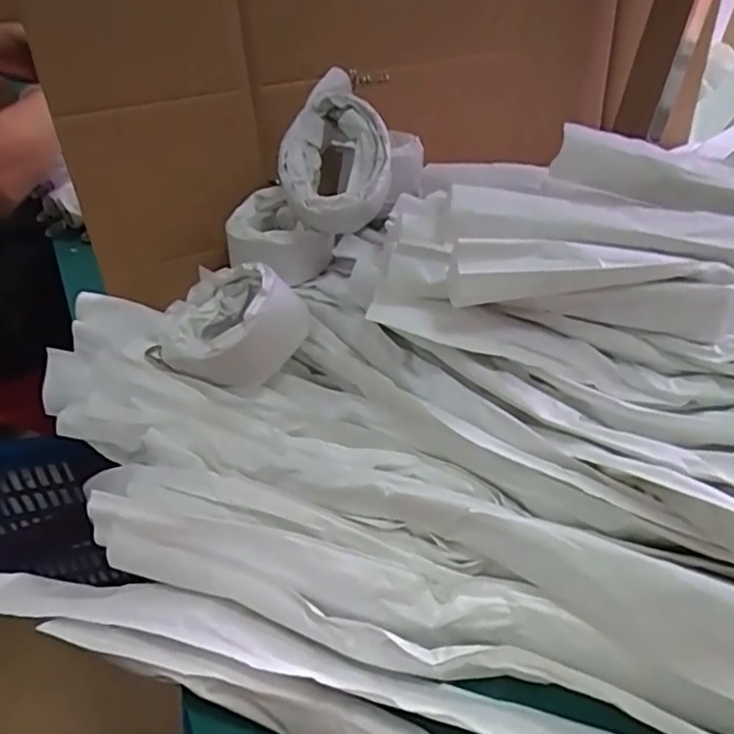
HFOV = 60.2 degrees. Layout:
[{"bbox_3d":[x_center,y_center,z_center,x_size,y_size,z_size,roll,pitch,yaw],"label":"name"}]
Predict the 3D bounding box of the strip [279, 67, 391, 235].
[{"bbox_3d":[-0.025,-0.161,0.493,0.080,0.096,0.087,-3,43,-6],"label":"strip"}]

